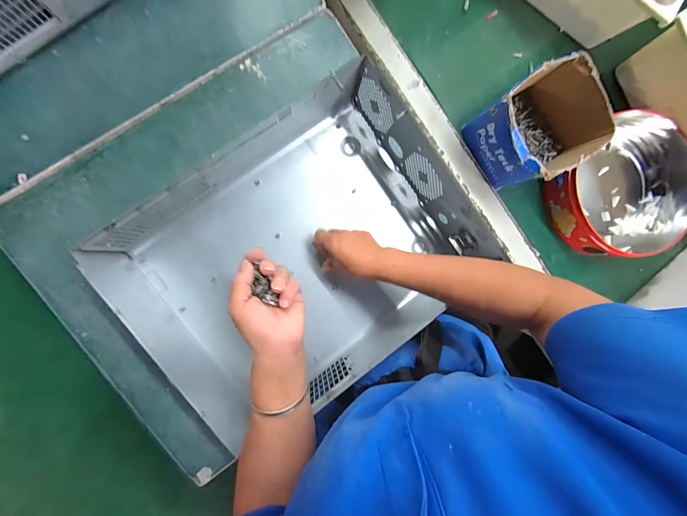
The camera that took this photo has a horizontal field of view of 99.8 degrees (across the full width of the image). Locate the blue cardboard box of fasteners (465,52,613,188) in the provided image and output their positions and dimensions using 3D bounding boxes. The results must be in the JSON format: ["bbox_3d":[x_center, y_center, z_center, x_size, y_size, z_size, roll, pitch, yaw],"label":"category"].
[{"bbox_3d":[0.295,-0.198,0.455,0.145,0.114,0.131,-34,96,-6],"label":"blue cardboard box of fasteners"}]

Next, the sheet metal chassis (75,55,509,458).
[{"bbox_3d":[-0.054,-0.009,0.414,0.425,0.117,0.336,-37,96,-6],"label":"sheet metal chassis"}]

